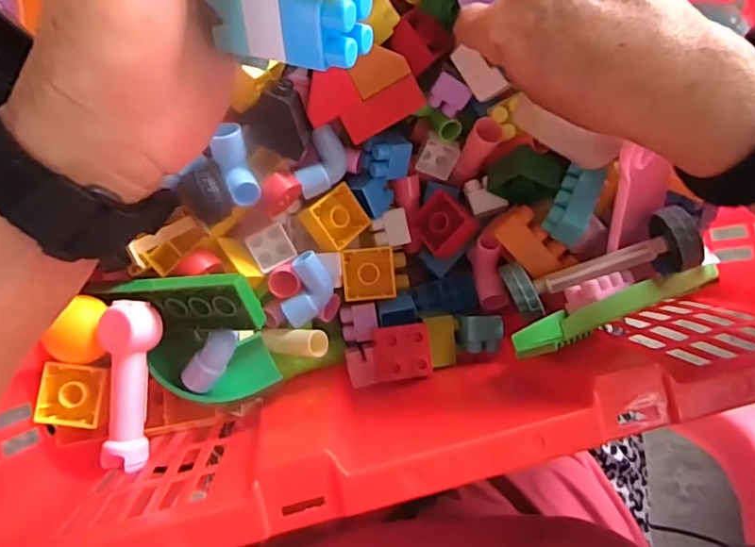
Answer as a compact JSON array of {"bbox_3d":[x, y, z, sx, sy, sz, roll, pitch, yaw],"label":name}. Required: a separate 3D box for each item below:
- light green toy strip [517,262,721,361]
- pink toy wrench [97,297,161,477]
[{"bbox_3d":[0.143,0.015,0.310,0.185,0.011,0.015,-13,93,-34],"label":"light green toy strip"},{"bbox_3d":[-0.132,0.059,0.292,0.027,0.016,0.088,3,89,-6],"label":"pink toy wrench"}]

